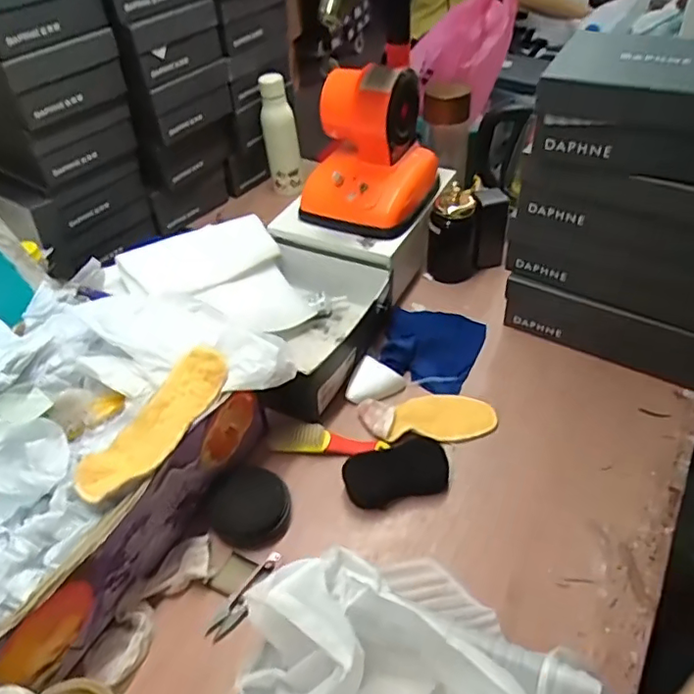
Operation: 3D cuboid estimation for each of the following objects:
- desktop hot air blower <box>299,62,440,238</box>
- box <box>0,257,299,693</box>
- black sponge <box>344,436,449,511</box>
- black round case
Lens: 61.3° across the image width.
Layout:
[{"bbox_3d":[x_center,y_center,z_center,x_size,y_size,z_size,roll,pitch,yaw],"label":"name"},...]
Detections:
[{"bbox_3d":[0.033,-0.315,0.923,0.182,0.198,0.186,14,47,18],"label":"desktop hot air blower"},{"bbox_3d":[-0.314,0.106,0.664,0.340,0.165,0.427,20,49,23],"label":"box"},{"bbox_3d":[0.061,0.153,0.724,0.128,0.033,0.068,-13,45,-9],"label":"black sponge"},{"bbox_3d":[-0.112,0.186,0.688,0.084,0.042,0.082,-2,44,2],"label":"black round case"}]

